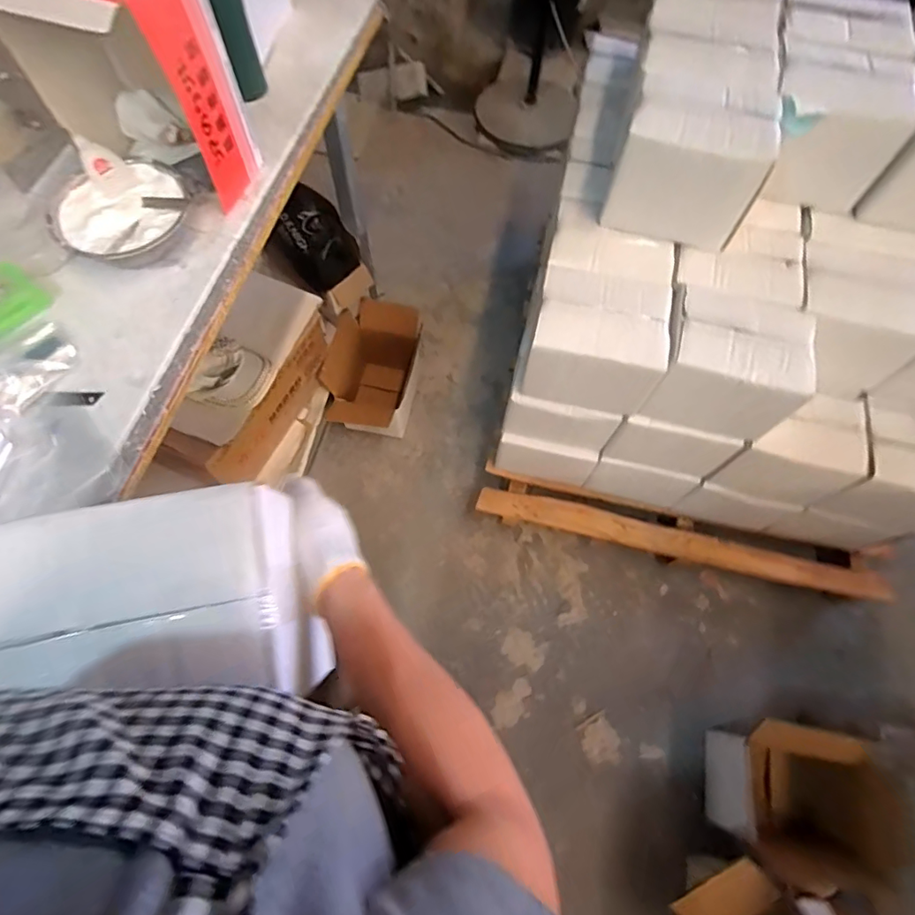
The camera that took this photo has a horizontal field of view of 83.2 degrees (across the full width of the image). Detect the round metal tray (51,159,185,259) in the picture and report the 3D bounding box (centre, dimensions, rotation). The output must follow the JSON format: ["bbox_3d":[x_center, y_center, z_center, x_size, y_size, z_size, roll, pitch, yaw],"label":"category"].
[{"bbox_3d":[-0.417,-0.303,0.647,0.149,0.043,0.149,0,71,-1],"label":"round metal tray"}]

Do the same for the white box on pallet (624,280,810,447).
[{"bbox_3d":[0.471,-0.170,0.923,0.224,0.176,0.190,14,72,4],"label":"white box on pallet"}]

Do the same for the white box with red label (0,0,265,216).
[{"bbox_3d":[-0.381,-0.440,0.602,0.211,0.242,0.134,14,72,4],"label":"white box with red label"}]

